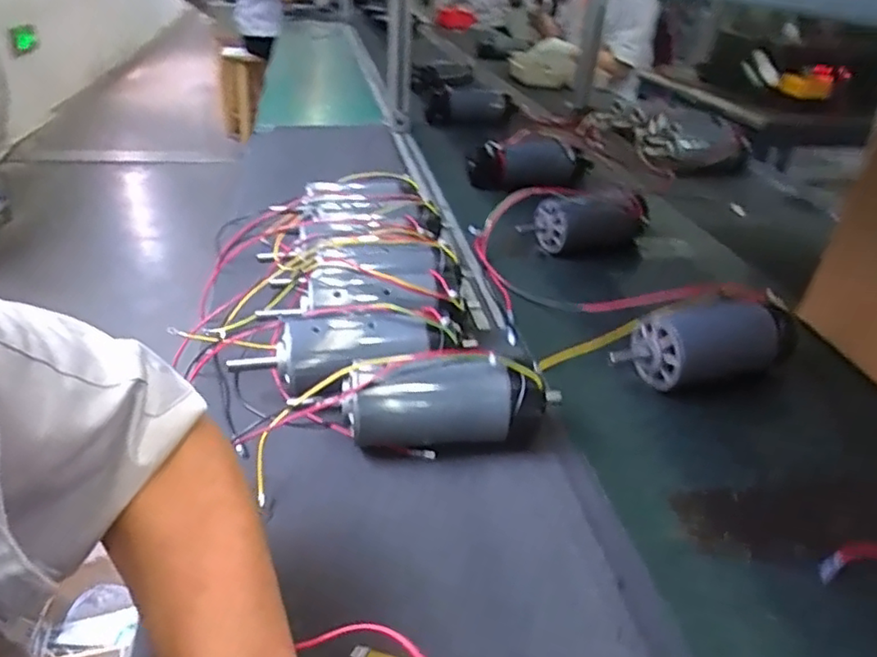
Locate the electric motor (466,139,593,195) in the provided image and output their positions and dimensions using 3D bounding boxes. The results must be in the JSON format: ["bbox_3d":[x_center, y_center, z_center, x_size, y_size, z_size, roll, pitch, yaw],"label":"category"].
[{"bbox_3d":[0.168,-0.297,1.151,0.230,0.080,0.078,4,31,1],"label":"electric motor"}]

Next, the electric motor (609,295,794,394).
[{"bbox_3d":[0.277,0.016,0.669,0.209,0.070,0.075,-5,32,-14],"label":"electric motor"}]

